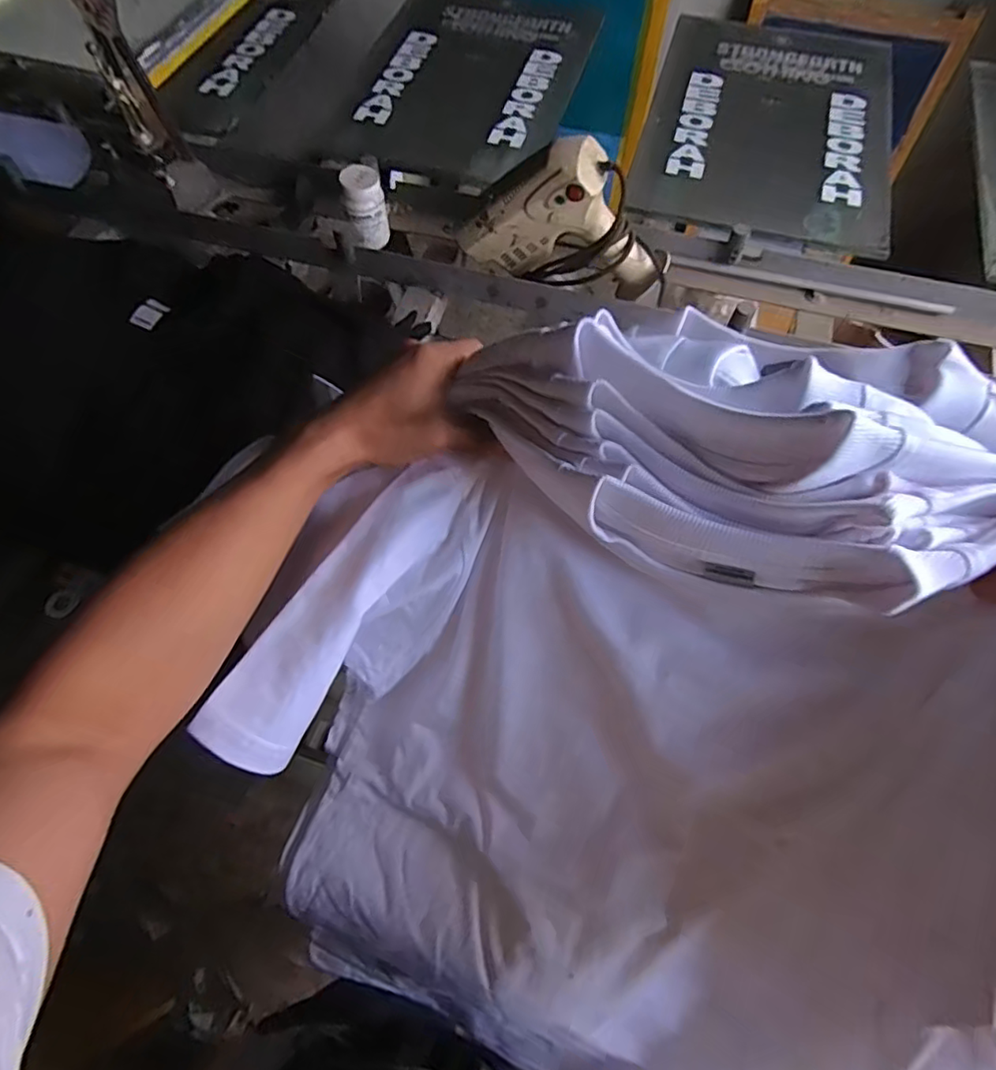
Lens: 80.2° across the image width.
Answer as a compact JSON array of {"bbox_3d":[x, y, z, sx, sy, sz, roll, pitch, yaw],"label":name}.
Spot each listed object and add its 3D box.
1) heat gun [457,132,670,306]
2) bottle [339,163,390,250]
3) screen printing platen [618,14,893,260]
[{"bbox_3d":[0.086,-0.422,0.802,0.293,0.194,0.080,9,64,5],"label":"heat gun"},{"bbox_3d":[-0.199,-0.489,0.892,0.061,0.098,0.073,-12,64,-5],"label":"bottle"},{"bbox_3d":[0.486,-0.756,1.060,0.406,0.024,0.651,16,65,8],"label":"screen printing platen"}]

